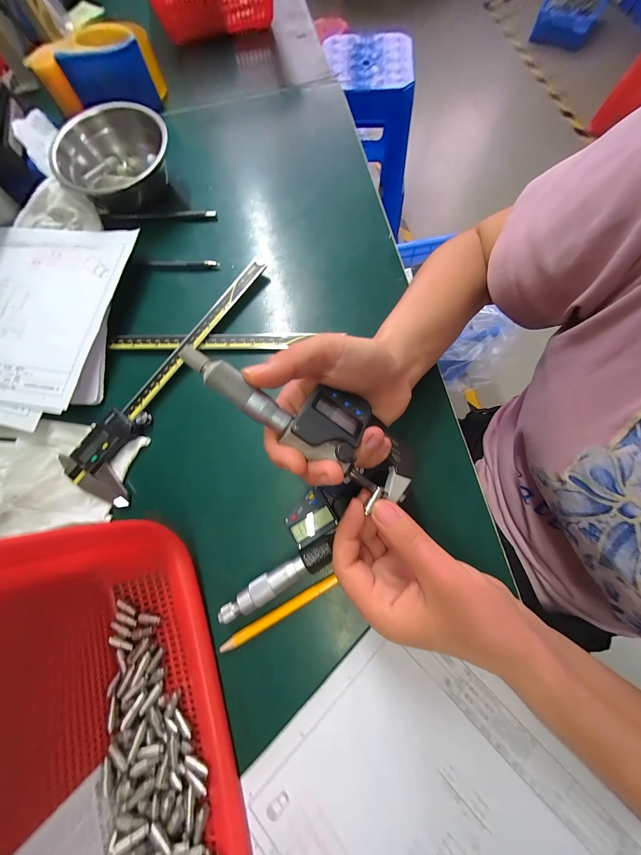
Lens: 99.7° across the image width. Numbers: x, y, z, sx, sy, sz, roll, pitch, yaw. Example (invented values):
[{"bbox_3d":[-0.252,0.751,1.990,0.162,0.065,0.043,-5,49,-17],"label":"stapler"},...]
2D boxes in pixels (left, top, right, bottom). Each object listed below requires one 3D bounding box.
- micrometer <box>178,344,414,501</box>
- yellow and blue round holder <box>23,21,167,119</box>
[{"bbox_3d":[-0.003,-0.006,0.165,0.157,0.021,0.050,25,74,-16],"label":"micrometer"},{"bbox_3d":[-0.286,-0.463,0.356,0.144,0.059,0.070,-17,74,-3],"label":"yellow and blue round holder"}]

